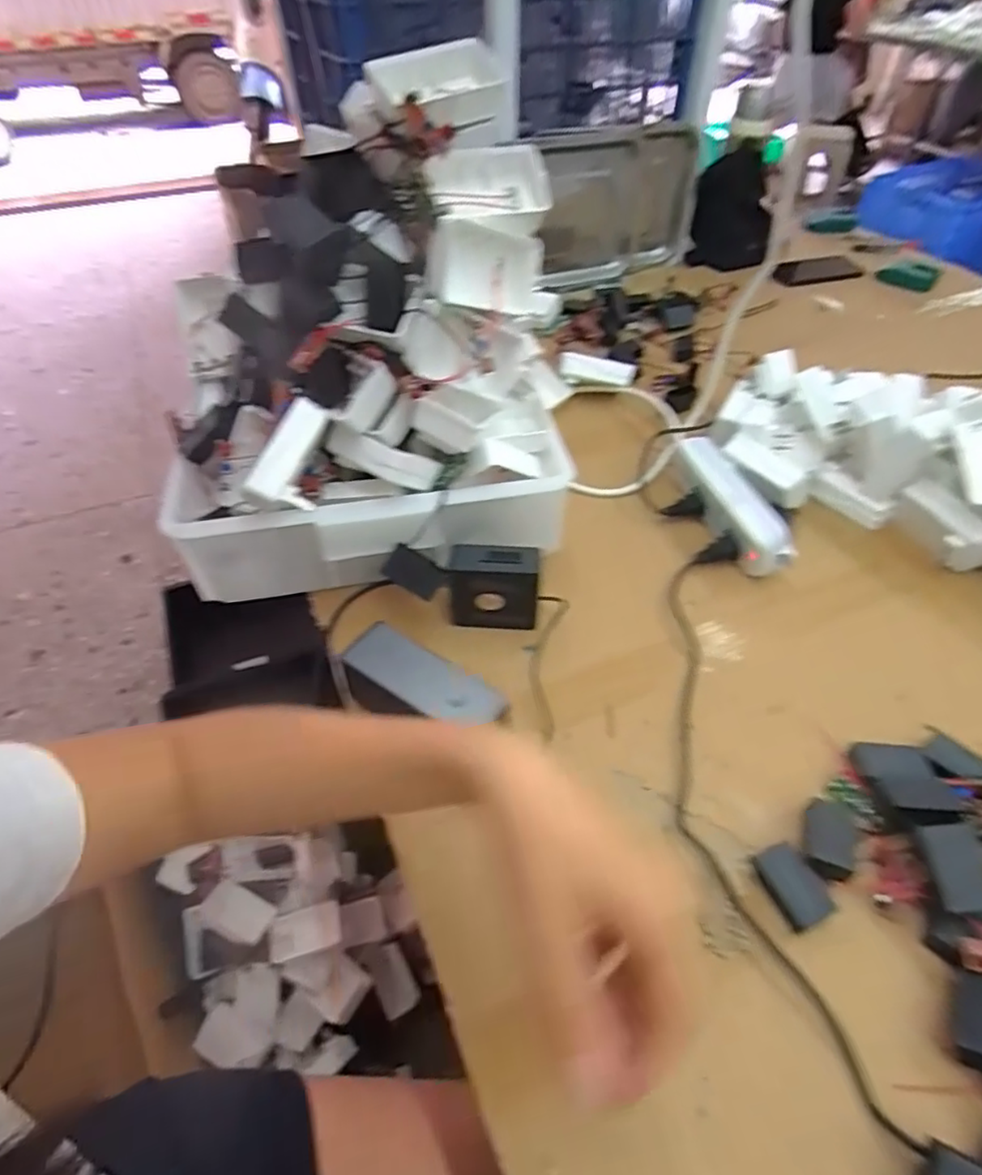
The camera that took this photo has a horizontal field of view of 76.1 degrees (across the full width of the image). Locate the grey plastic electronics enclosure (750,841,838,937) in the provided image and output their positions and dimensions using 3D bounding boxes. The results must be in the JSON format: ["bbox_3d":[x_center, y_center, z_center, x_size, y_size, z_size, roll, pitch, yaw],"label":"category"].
[{"bbox_3d":[0.194,0.192,0.403,0.029,0.012,0.047,-20,51,-12],"label":"grey plastic electronics enclosure"}]

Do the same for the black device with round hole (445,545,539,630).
[{"bbox_3d":[0.003,0.000,0.537,0.075,0.065,0.036,5,50,9],"label":"black device with round hole"}]

